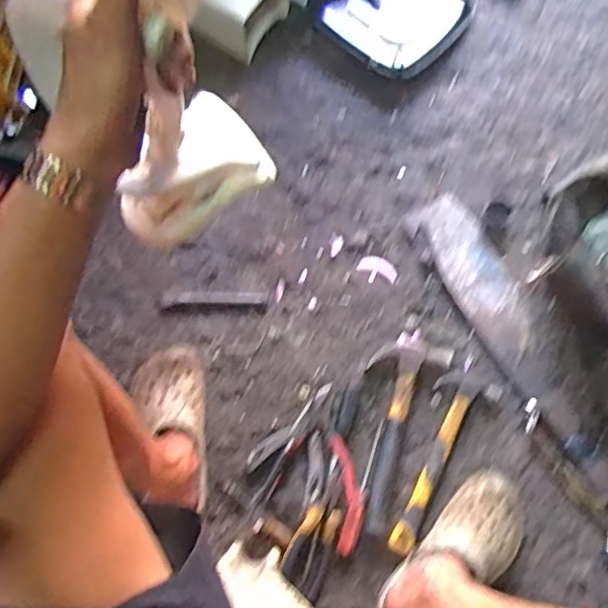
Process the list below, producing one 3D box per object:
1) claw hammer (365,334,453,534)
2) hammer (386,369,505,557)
[{"bbox_3d":[0.126,0.186,0.889,0.109,0.029,0.299,23,76,6],"label":"claw hammer"},{"bbox_3d":[0.192,0.225,0.872,0.087,0.034,0.289,34,78,9],"label":"hammer"}]

